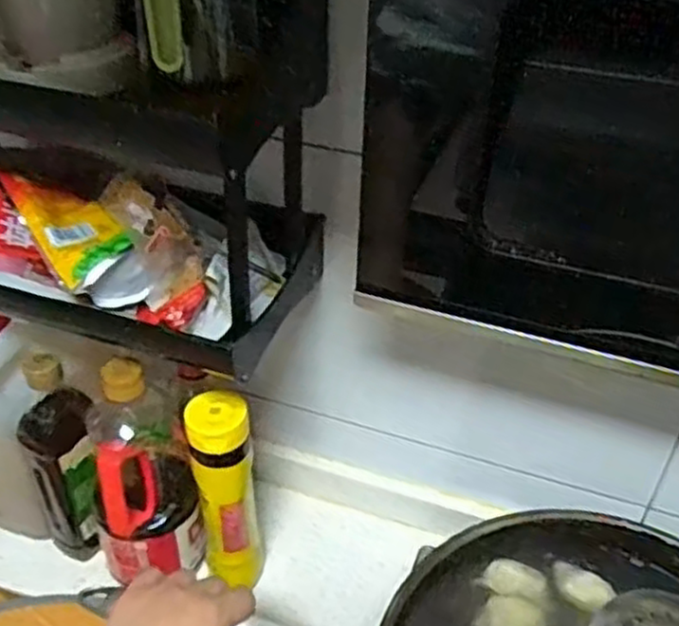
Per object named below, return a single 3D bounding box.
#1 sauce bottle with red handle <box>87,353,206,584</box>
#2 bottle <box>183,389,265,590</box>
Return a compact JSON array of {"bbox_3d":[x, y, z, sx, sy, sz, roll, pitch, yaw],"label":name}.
[{"bbox_3d":[-0.182,0.143,0.682,0.088,0.225,0.082,-26,45,-30],"label":"sauce bottle with red handle"},{"bbox_3d":[-0.103,0.168,0.686,0.057,0.203,0.063,-7,39,-11],"label":"bottle"}]

